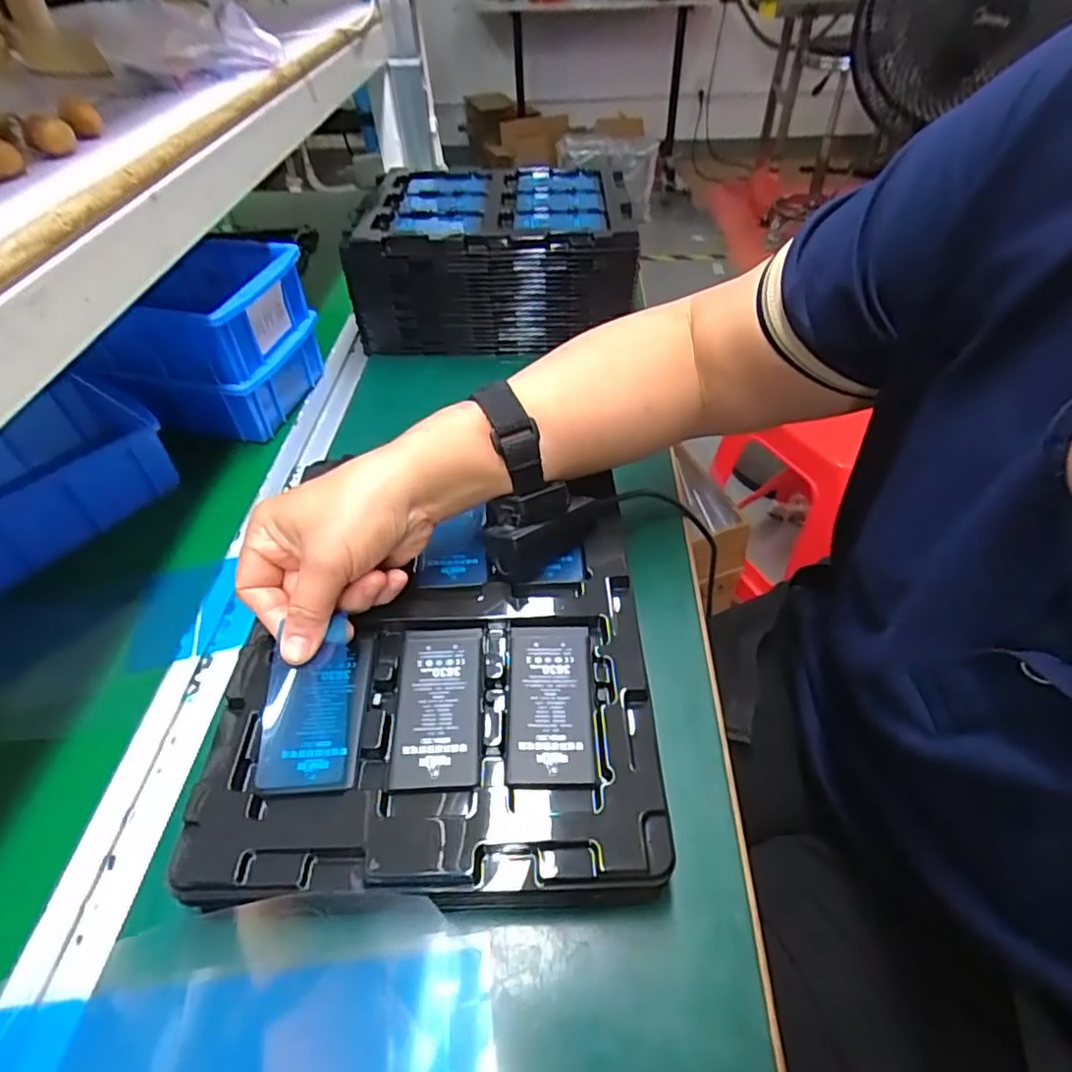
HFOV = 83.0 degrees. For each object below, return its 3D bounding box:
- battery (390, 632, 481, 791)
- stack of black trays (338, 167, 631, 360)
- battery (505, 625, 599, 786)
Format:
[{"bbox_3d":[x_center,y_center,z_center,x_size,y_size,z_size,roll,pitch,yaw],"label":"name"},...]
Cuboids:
[{"bbox_3d":[-0.051,0.085,0.314,0.043,0.004,0.087,-3,47,0],"label":"battery"},{"bbox_3d":[-0.041,-0.301,0.657,0.270,0.113,0.199,0,47,2],"label":"stack of black trays"},{"bbox_3d":[0.007,0.084,0.315,0.044,0.004,0.086,-1,47,1],"label":"battery"}]

